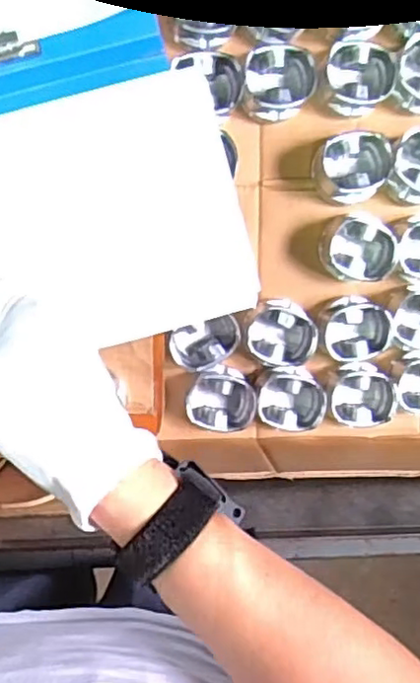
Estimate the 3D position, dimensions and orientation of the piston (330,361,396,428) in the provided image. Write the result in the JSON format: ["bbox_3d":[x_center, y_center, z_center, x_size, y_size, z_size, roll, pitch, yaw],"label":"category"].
[{"bbox_3d":[0.175,0.061,0.728,0.065,0.038,0.069,-1,99,-4],"label":"piston"}]

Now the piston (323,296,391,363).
[{"bbox_3d":[0.162,-0.013,0.715,0.072,0.040,0.072,-6,99,-3],"label":"piston"}]

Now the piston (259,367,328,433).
[{"bbox_3d":[0.093,0.063,0.725,0.067,0.049,0.066,15,97,-6],"label":"piston"}]

